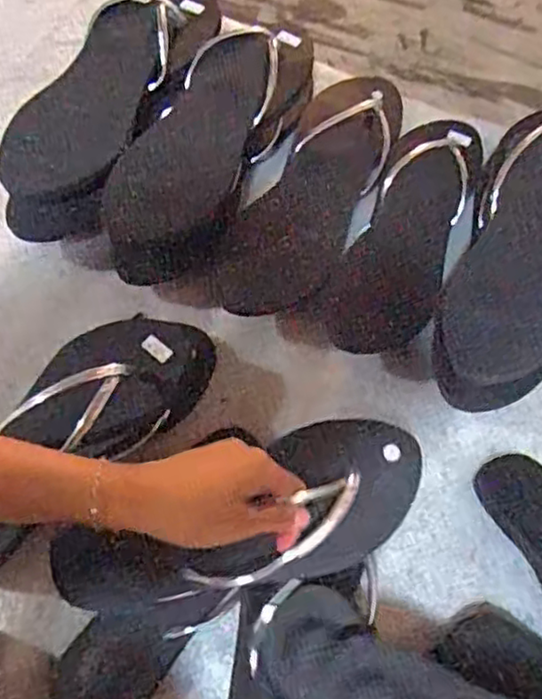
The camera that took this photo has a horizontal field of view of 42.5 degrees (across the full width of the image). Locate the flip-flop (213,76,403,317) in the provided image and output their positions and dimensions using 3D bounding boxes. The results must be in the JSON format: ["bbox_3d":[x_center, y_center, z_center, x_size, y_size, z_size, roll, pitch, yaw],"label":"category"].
[{"bbox_3d":[0.049,-0.166,0.682,0.106,0.040,0.319,27,66,10],"label":"flip-flop"}]

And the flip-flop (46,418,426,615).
[{"bbox_3d":[-0.030,0.125,0.489,0.275,0.074,0.091,-23,66,8],"label":"flip-flop"}]

